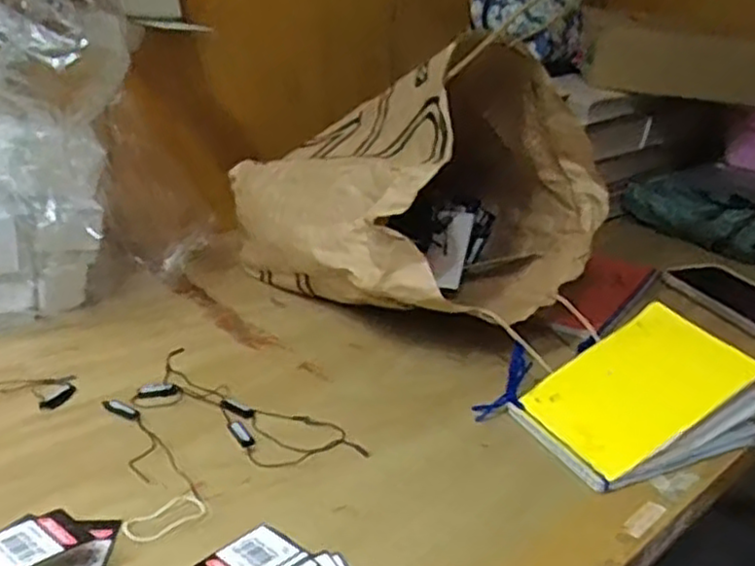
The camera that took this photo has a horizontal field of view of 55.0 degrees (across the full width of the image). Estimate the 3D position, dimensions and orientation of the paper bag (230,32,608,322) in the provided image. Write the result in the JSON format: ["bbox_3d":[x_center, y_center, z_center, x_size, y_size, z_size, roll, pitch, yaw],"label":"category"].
[{"bbox_3d":[0.038,-0.091,0.679,0.250,0.227,0.306,-17,30,-36],"label":"paper bag"}]

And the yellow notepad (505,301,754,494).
[{"bbox_3d":[0.185,0.075,0.514,0.148,0.067,0.103,-9,26,-23],"label":"yellow notepad"}]

